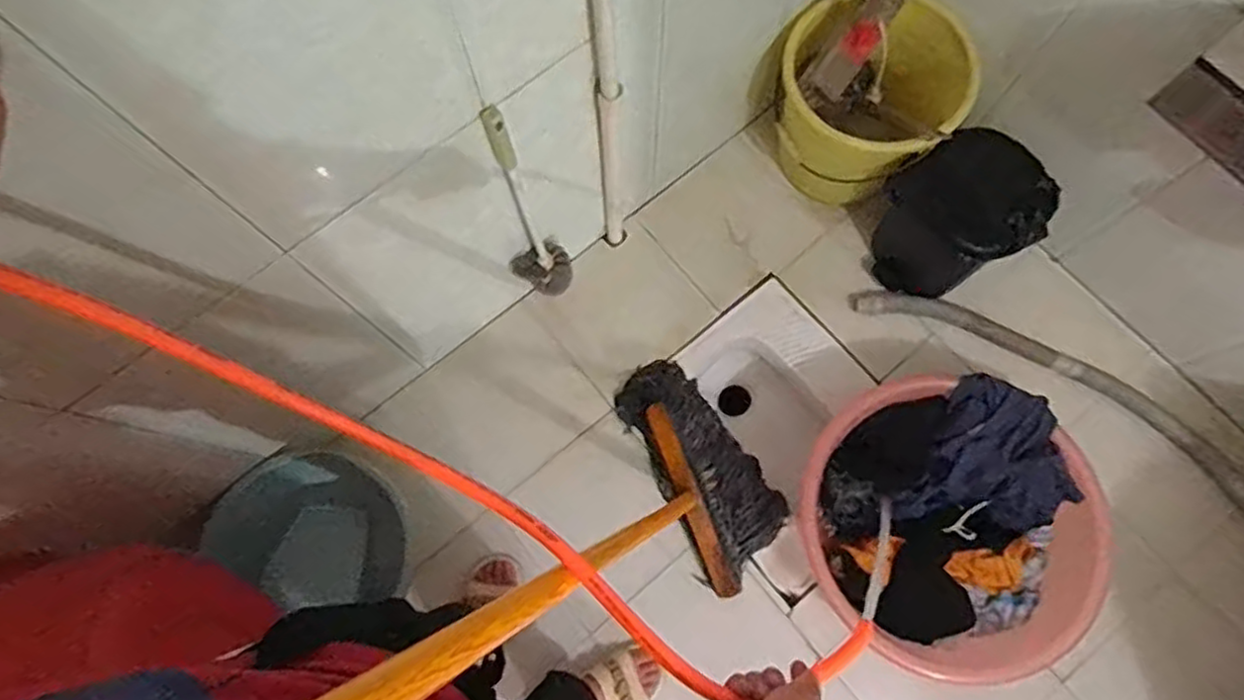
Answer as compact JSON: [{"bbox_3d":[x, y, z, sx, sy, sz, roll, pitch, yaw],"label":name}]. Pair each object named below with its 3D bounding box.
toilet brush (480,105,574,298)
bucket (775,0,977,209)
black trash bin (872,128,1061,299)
[{"bbox_3d":[-0.158,-0.216,1.159,0.104,0.538,0.089,-24,76,-5],"label":"toilet brush"},{"bbox_3d":[0.470,-0.488,1.389,0.284,0.321,0.356,-27,76,-6],"label":"bucket"},{"bbox_3d":[0.645,-0.252,1.373,0.221,0.325,0.240,-29,76,-7],"label":"black trash bin"}]

